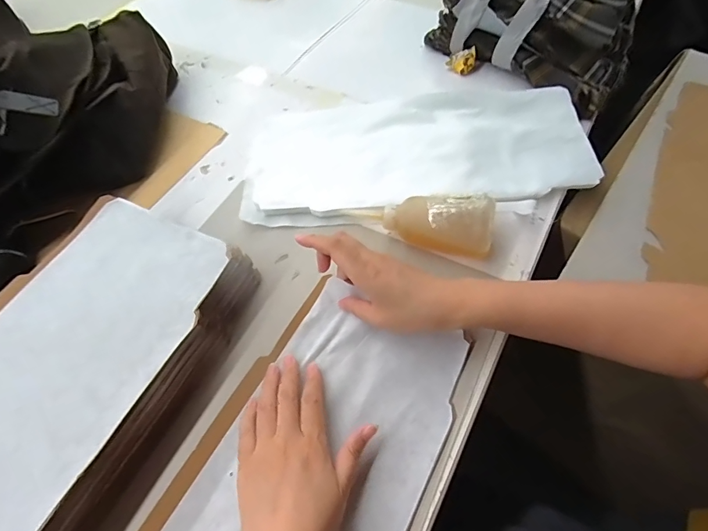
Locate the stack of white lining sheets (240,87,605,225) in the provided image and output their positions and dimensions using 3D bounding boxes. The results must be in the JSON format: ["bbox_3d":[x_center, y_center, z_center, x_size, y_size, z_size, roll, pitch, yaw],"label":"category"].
[{"bbox_3d":[0.078,-0.146,0.527,0.436,0.022,0.203,-3,63,4],"label":"stack of white lining sheets"}]

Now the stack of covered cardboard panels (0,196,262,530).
[{"bbox_3d":[-0.280,0.134,0.345,0.201,0.054,0.434,23,62,16],"label":"stack of covered cardboard panels"}]

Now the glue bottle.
[{"bbox_3d":[0.085,-0.048,0.445,0.132,0.057,0.051,10,62,22],"label":"glue bottle"}]

